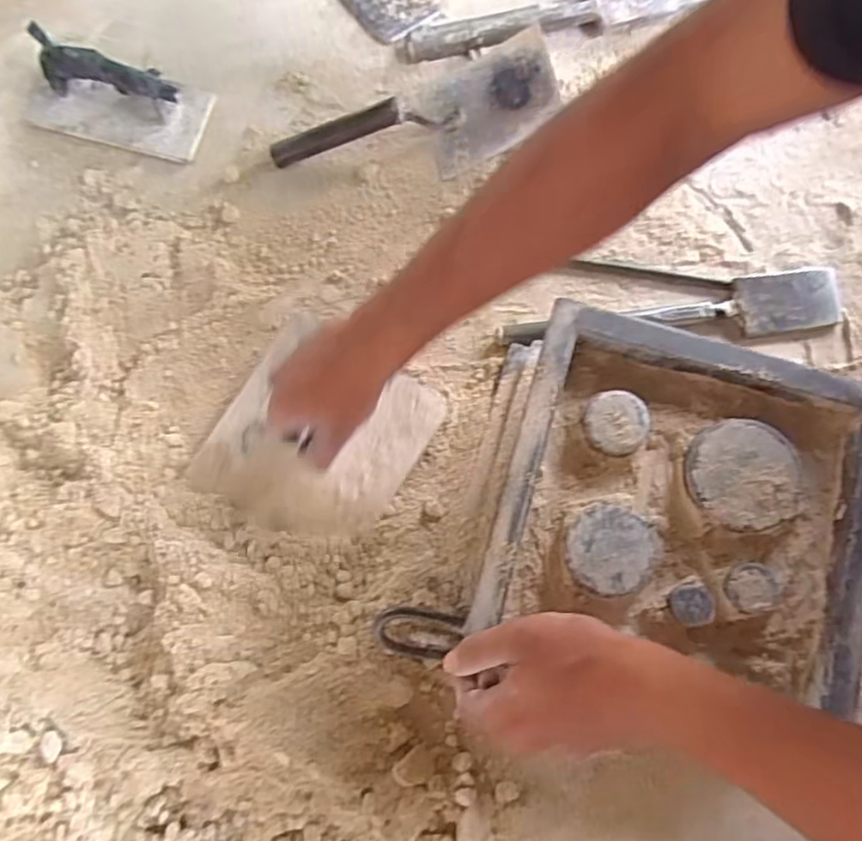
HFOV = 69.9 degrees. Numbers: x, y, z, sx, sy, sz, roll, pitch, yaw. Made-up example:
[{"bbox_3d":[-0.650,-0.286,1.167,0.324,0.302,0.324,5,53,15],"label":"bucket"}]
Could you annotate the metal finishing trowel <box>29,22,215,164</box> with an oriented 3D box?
[{"bbox_3d":[-0.321,-0.334,0.615,0.181,0.071,0.090,13,76,4],"label":"metal finishing trowel"}]

